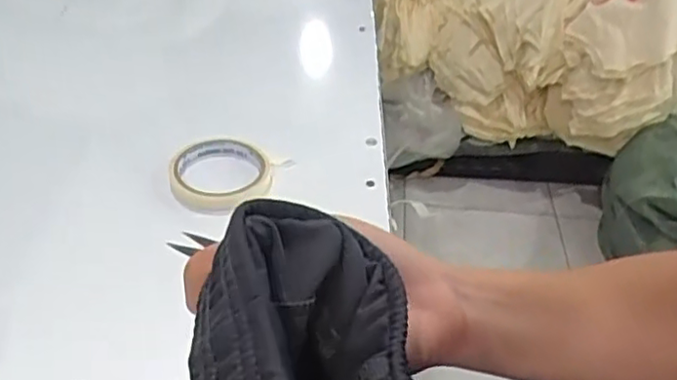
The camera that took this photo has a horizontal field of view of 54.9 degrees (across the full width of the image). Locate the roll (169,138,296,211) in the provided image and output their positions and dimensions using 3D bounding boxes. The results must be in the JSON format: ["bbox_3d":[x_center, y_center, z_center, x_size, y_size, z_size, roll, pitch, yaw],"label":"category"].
[{"bbox_3d":[-0.106,-0.017,0.595,0.092,0.016,0.094,1,40,-1],"label":"roll"}]

